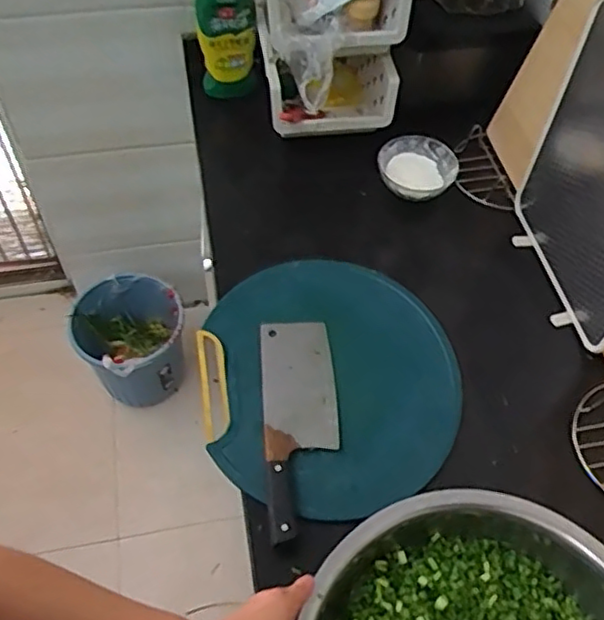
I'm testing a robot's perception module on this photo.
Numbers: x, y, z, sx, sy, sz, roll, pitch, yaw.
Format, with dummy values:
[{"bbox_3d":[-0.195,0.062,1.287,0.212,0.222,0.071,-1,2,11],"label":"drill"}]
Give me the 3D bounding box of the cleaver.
[{"bbox_3d":[-0.001,0.132,0.769,0.088,0.023,0.276,-2,55,-4],"label":"cleaver"}]

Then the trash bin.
[{"bbox_3d":[-0.395,0.098,1.532,0.245,0.266,0.245,-12,56,-10],"label":"trash bin"}]

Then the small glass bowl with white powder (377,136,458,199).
[{"bbox_3d":[0.179,-0.216,1.007,0.117,0.049,0.113,1,54,-1],"label":"small glass bowl with white powder"}]

